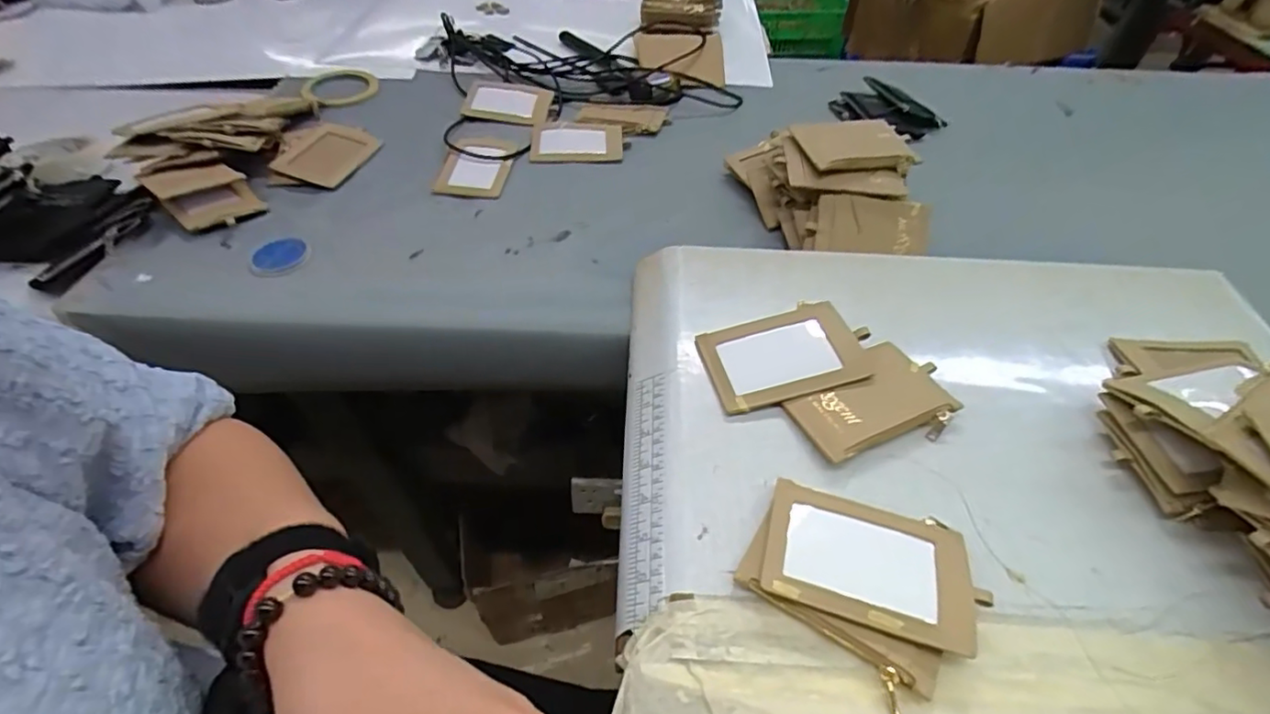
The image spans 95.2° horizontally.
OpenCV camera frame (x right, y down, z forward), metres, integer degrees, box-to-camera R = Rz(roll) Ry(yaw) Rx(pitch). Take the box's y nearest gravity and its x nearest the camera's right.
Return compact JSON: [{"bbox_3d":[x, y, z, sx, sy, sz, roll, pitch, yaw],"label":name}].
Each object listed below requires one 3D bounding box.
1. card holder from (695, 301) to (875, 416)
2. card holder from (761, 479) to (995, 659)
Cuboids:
[{"bbox_3d":[0.111,-0.002,0.429,0.115,0.007,0.075,-15,55,-5],"label":"card holder"},{"bbox_3d":[0.132,0.115,0.327,0.111,0.007,0.074,14,45,12],"label":"card holder"}]

